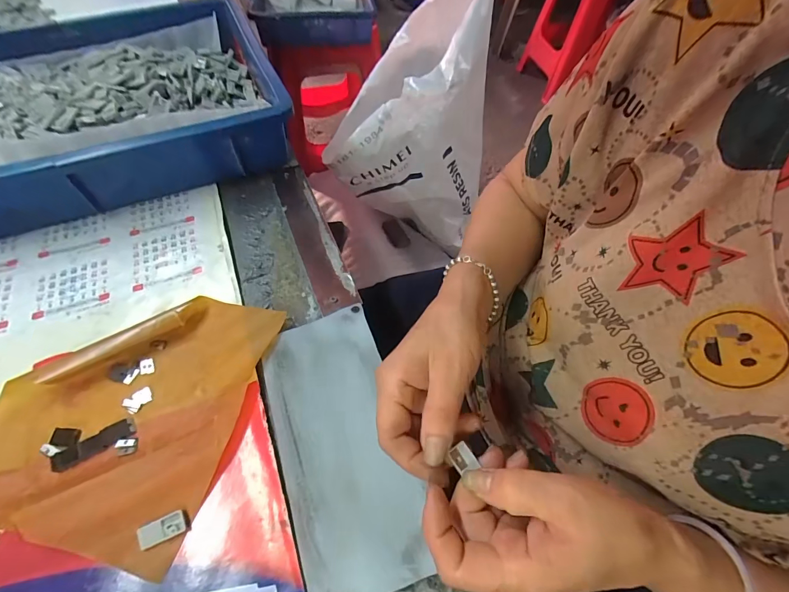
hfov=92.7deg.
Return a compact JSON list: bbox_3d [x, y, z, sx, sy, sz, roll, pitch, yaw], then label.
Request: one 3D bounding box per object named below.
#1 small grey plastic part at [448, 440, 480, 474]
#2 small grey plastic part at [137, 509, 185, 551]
[{"bbox_3d":[0.043,0.101,0.235,0.013,0.004,0.016,-25,62,-17],"label":"small grey plastic part"},{"bbox_3d":[-0.154,0.154,0.248,0.028,0.004,0.014,-20,61,-14],"label":"small grey plastic part"}]

